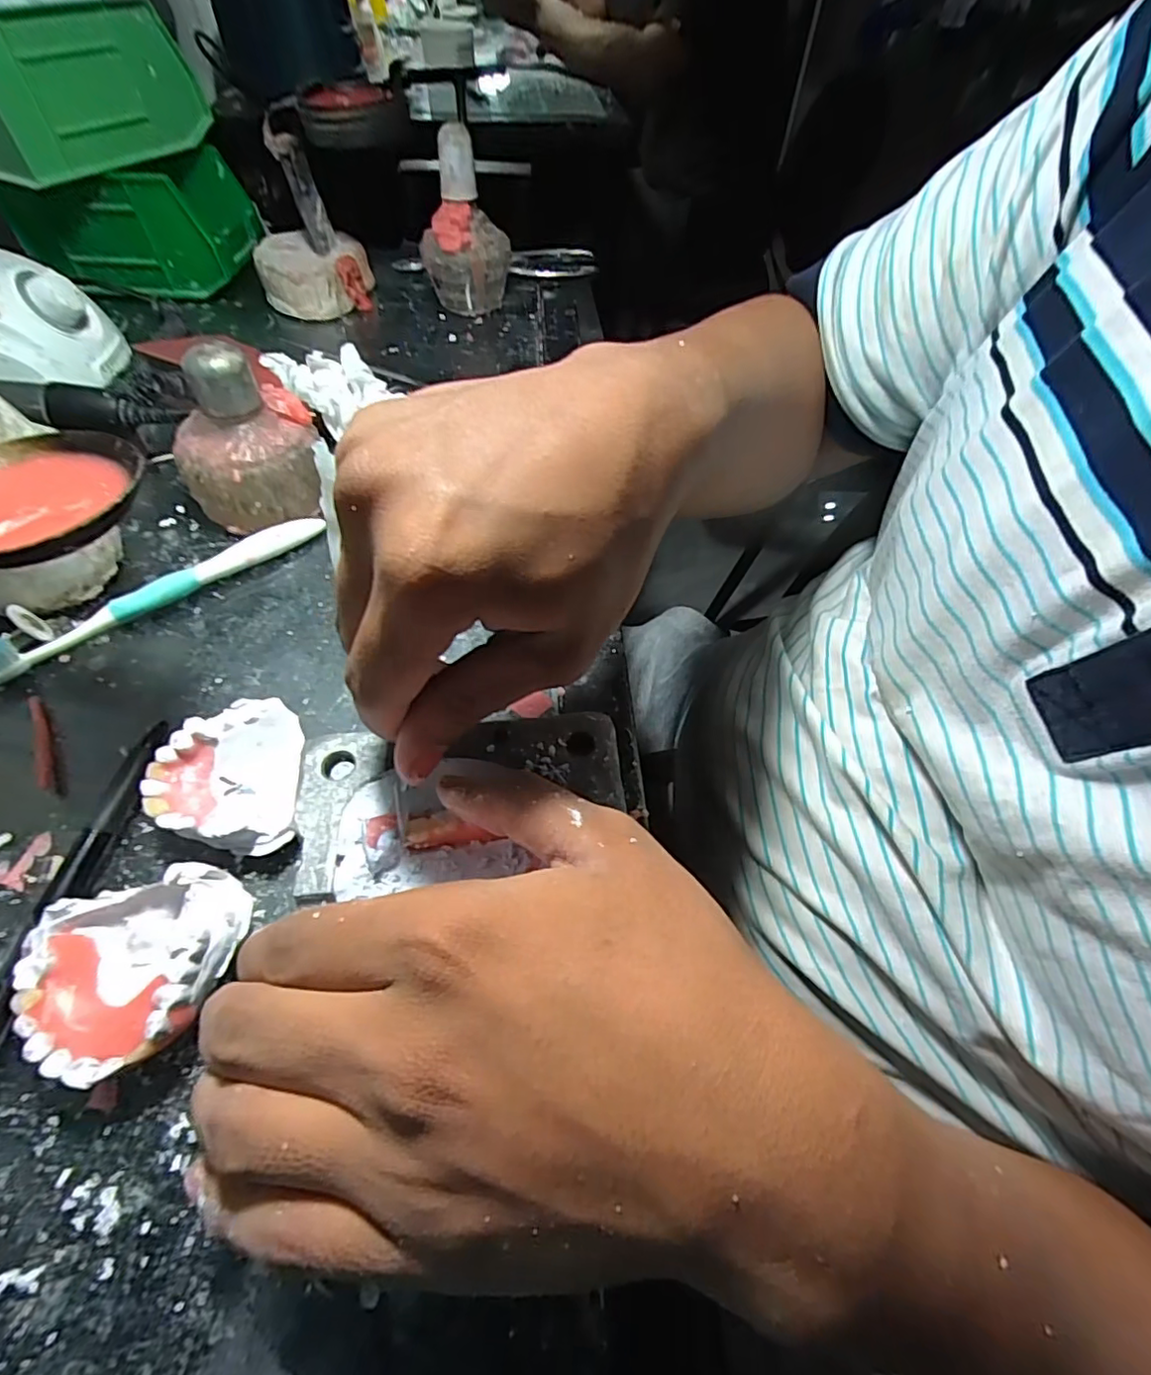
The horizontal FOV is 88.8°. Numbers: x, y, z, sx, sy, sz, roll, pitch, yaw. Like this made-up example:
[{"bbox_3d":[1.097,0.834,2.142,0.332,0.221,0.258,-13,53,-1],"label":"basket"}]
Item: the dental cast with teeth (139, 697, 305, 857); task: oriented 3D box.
[{"bbox_3d":[-0.139,0.036,0.239,0.051,0.027,0.065,-6,55,-8],"label":"dental cast with teeth"}]

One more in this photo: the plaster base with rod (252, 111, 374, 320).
[{"bbox_3d":[-0.226,-0.384,0.488,0.093,0.117,0.077,-14,55,-13],"label":"plaster base with rod"}]

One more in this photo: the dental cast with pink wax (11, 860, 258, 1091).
[{"bbox_3d":[-0.143,0.094,0.195,0.063,0.027,0.056,-11,56,-11],"label":"dental cast with pink wax"}]

